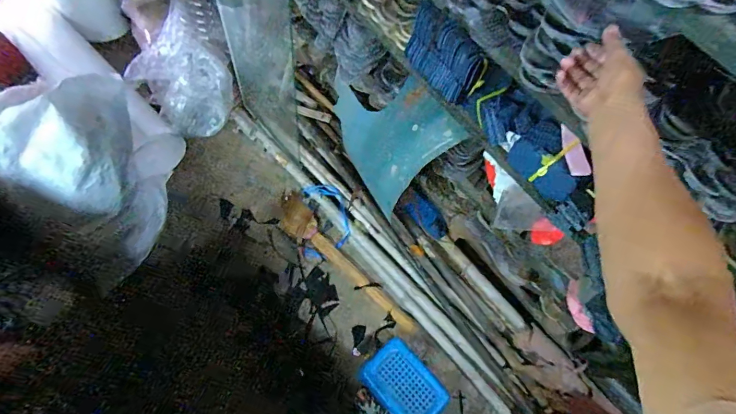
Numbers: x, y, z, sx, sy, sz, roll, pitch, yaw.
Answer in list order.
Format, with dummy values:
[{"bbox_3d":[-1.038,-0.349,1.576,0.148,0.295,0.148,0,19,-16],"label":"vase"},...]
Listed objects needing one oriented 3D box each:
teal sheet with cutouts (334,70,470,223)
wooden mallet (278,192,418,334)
[{"bbox_3d":[0.037,-0.236,1.225,0.060,0.412,0.574,-7,46,-30],"label":"teal sheet with cutouts"},{"bbox_3d":[-0.084,0.212,1.480,0.689,0.058,0.130,41,74,12],"label":"wooden mallet"}]

